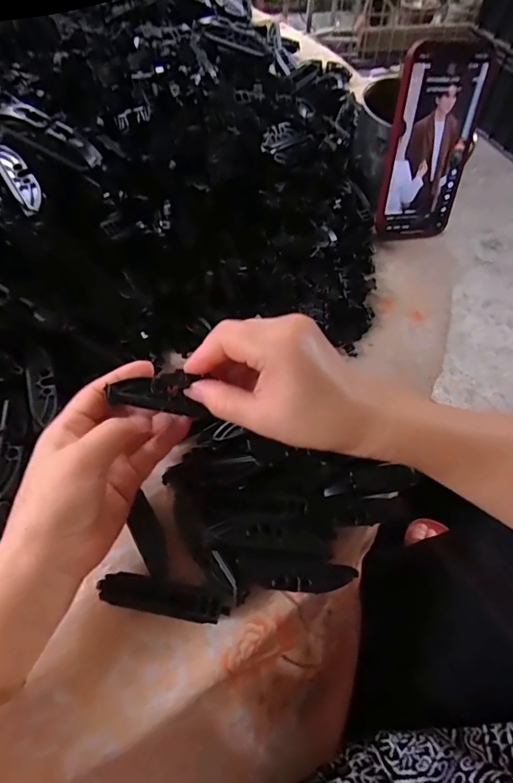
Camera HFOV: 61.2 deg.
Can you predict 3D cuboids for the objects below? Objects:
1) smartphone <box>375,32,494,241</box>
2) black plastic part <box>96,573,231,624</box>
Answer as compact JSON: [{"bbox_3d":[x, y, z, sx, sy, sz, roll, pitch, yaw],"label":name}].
[{"bbox_3d":[0.157,-0.219,0.394,0.074,0.159,0.009,-5,44,-4],"label":"smartphone"},{"bbox_3d":[-0.058,0.128,0.270,0.079,0.012,0.020,10,63,2],"label":"black plastic part"}]

